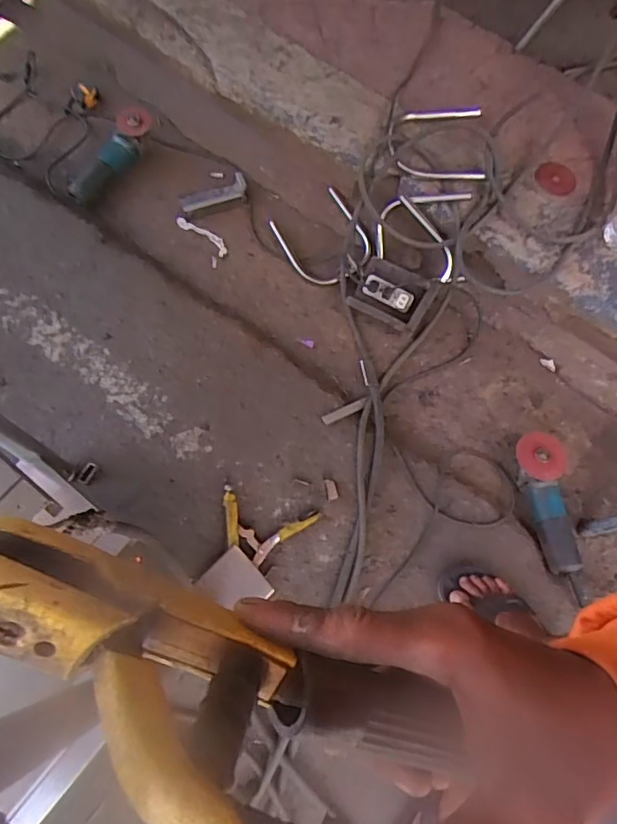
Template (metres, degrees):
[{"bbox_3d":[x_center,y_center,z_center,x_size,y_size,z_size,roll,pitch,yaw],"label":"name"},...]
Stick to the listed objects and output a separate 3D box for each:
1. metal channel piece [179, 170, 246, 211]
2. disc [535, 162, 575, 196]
[{"bbox_3d":[-0.219,-0.502,1.272,0.154,0.029,0.060,-19,74,-9],"label":"metal channel piece"},{"bbox_3d":[0.523,-0.493,1.172,0.083,0.007,0.082,1,72,-3],"label":"disc"}]

